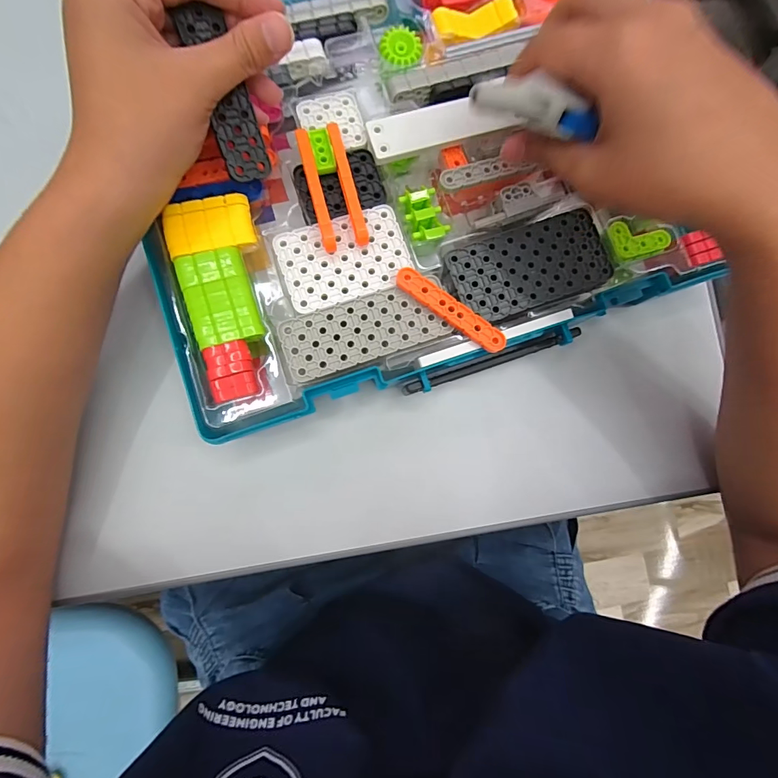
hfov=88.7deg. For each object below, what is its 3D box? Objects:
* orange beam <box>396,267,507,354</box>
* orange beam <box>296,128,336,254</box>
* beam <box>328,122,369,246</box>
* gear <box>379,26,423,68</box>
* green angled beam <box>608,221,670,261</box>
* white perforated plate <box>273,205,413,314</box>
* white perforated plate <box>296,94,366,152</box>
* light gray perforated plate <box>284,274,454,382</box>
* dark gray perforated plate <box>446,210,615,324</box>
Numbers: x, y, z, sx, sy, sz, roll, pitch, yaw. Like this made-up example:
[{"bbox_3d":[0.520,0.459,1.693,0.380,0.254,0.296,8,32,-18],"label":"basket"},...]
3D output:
[{"bbox_3d":[0.037,-0.047,0.233,0.074,0.004,0.014,35,83,-1],"label":"orange beam"},{"bbox_3d":[-0.042,-0.114,0.230,0.008,0.007,0.070,-14,86,-6],"label":"orange beam"},{"bbox_3d":[-0.024,-0.119,0.232,0.008,0.008,0.070,-15,87,-6],"label":"beam"},{"bbox_3d":[0.008,-0.218,0.252,0.025,0.004,0.023,0,85,-5],"label":"gear"},{"bbox_3d":[0.160,-0.097,0.255,0.038,0.004,0.025,-12,86,-5],"label":"green angled beam"},{"bbox_3d":[-0.026,-0.078,0.237,0.074,0.004,0.050,-18,87,-6],"label":"white perforated plate"},{"bbox_3d":[-0.035,-0.162,0.244,0.037,0.004,0.036,-16,87,-6],"label":"white perforated plate"},{"bbox_3d":[-0.014,-0.036,0.233,0.096,0.004,0.036,-19,87,-6],"label":"light gray perforated plate"},{"bbox_3d":[0.088,-0.077,0.246,0.100,0.004,0.051,-19,87,-6],"label":"dark gray perforated plate"}]

